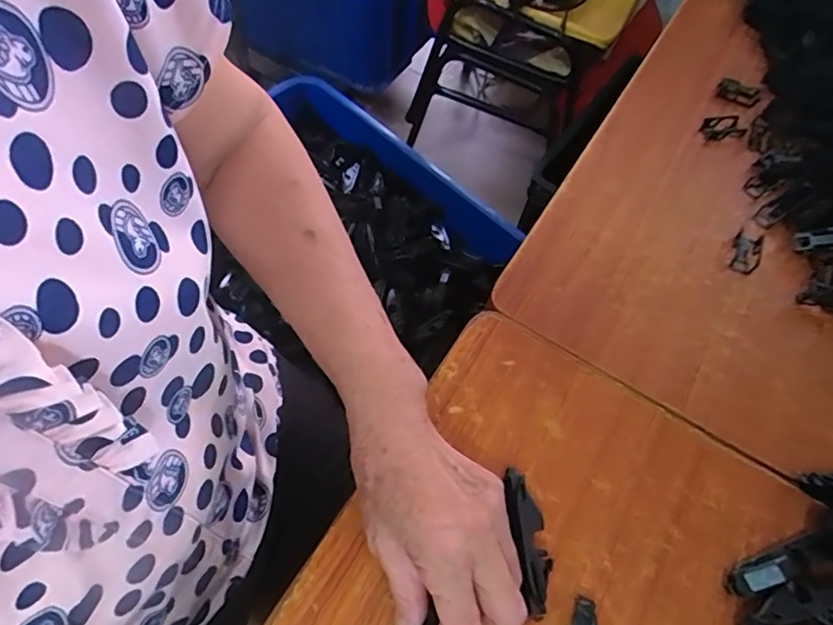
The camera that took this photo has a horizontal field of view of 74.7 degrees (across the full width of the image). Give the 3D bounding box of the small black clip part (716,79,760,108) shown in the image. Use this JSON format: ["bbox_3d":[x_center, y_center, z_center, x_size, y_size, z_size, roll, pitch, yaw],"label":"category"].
[{"bbox_3d":[0.338,-0.231,0.573,0.042,0.014,0.019,27,62,11],"label":"small black clip part"}]

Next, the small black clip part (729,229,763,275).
[{"bbox_3d":[0.281,-0.051,0.464,0.022,0.007,0.044,23,62,7],"label":"small black clip part"}]

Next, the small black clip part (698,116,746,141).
[{"bbox_3d":[0.303,-0.184,0.539,0.040,0.010,0.024,-4,61,-6],"label":"small black clip part"}]

